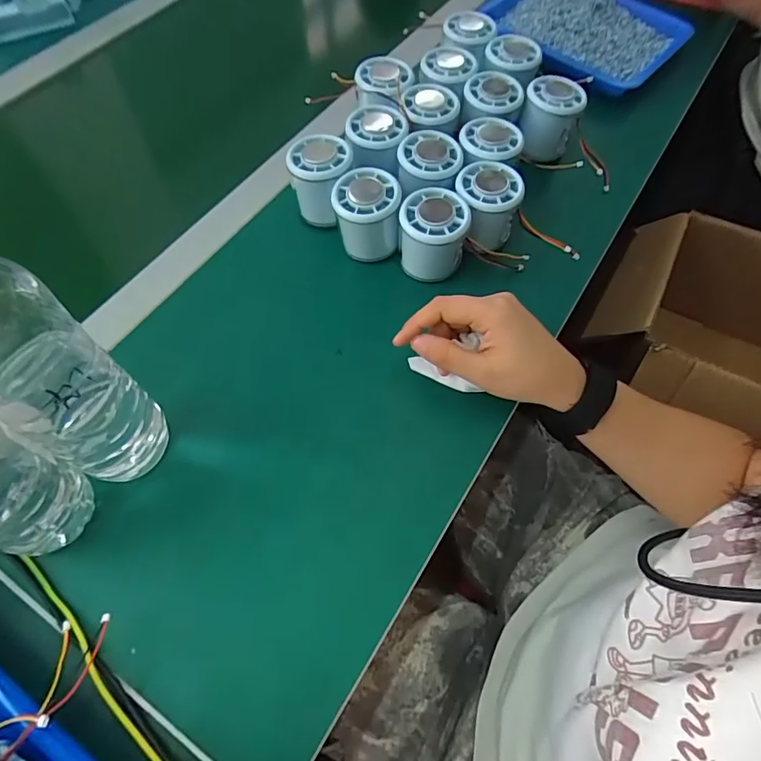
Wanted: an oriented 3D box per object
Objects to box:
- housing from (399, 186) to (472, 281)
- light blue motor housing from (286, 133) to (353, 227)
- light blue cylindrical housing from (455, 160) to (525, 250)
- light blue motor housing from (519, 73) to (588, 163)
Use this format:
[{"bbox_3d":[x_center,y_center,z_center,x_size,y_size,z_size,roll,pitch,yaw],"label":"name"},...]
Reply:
[{"bbox_3d":[0.044,-0.124,0.416,0.055,0.054,0.054,12,62,3],"label":"housing"},{"bbox_3d":[-0.054,-0.179,0.451,0.053,0.069,0.059,4,62,-2],"label":"light blue motor housing"},{"bbox_3d":[0.091,-0.156,0.432,0.053,0.051,0.053,1,62,-3],"label":"light blue cylindrical housing"},{"bbox_3d":[0.168,-0.263,0.490,0.054,0.059,0.065,17,62,5],"label":"light blue motor housing"}]

